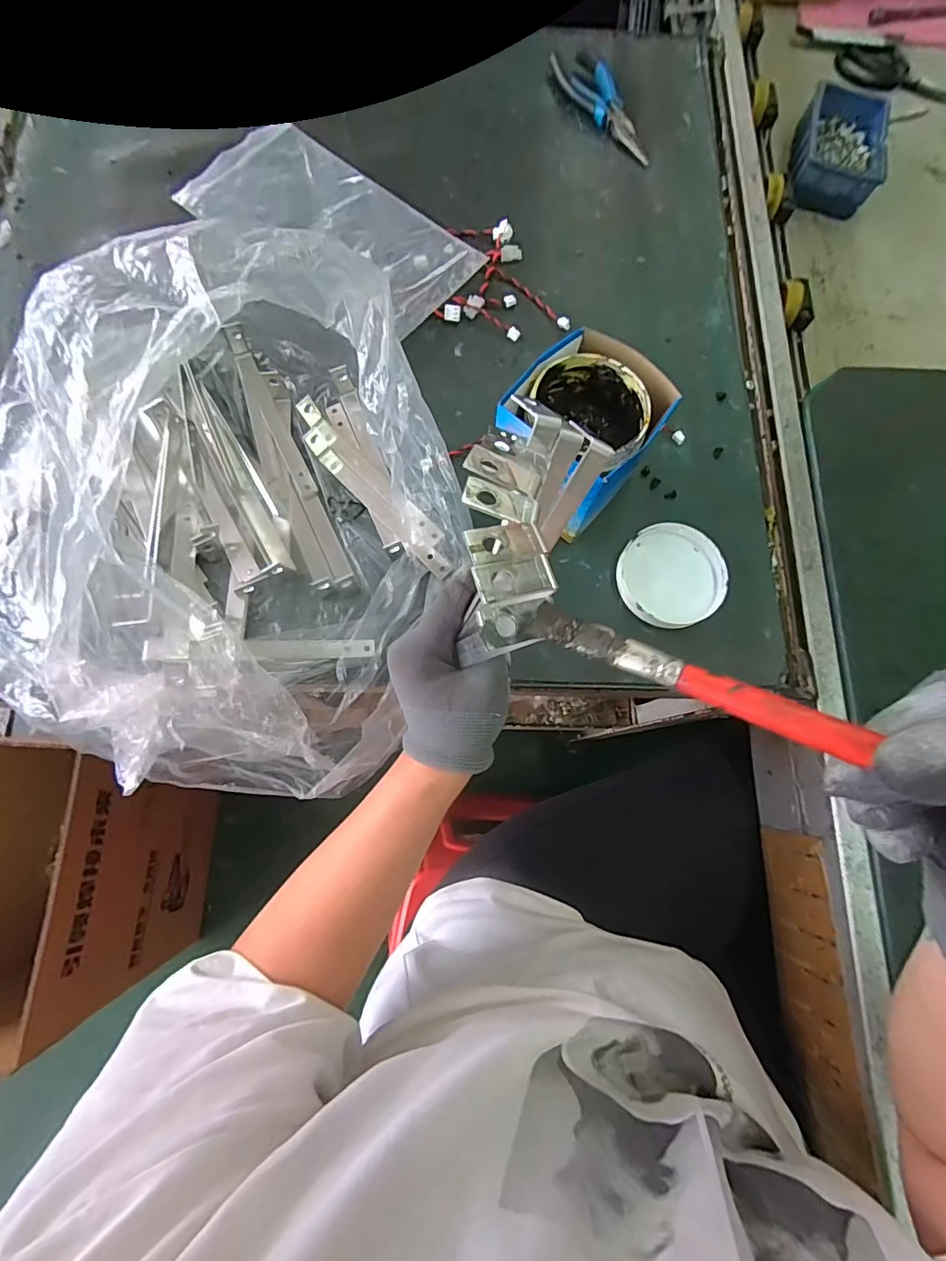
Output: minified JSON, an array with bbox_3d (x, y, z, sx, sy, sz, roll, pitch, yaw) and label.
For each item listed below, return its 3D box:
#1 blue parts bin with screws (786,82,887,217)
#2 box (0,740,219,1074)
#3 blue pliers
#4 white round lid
[{"bbox_3d":[0.444,-0.583,0.633,0.100,0.052,0.142,13,76,2],"label":"blue parts bin with screws"},{"bbox_3d":[-0.649,0.393,0.829,0.261,0.378,0.387,2,76,-1],"label":"box"},{"bbox_3d":[0.142,-0.563,0.558,0.055,0.021,0.156,-26,78,-7],"label":"blue pliers"},{"bbox_3d":[0.163,-0.046,0.430,0.084,0.017,0.084,0,76,-1],"label":"white round lid"}]

